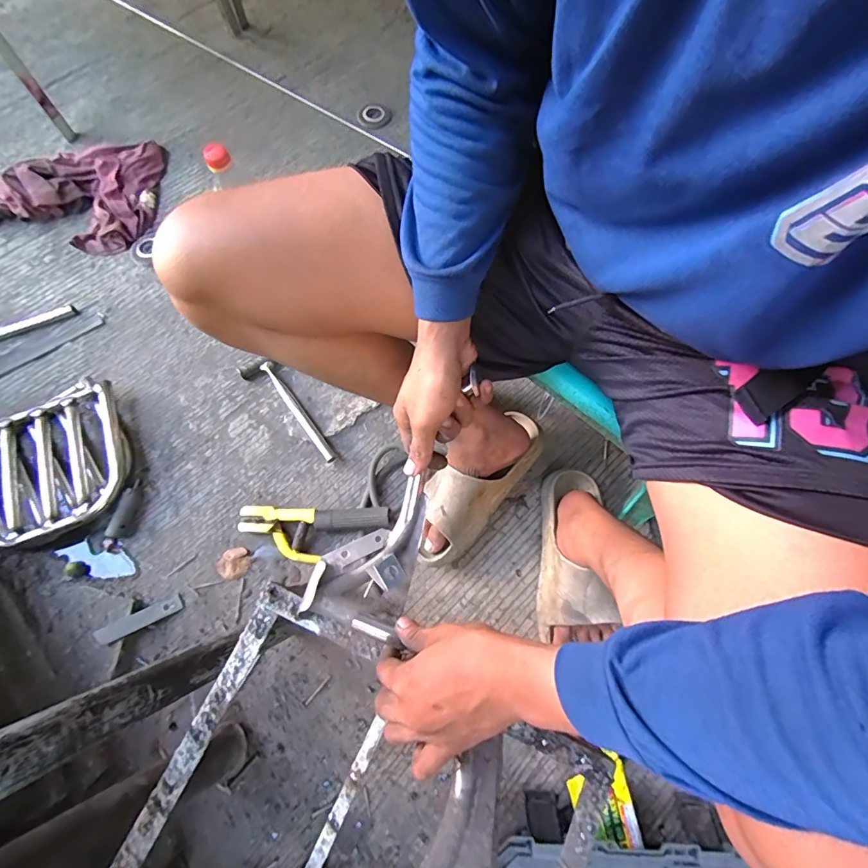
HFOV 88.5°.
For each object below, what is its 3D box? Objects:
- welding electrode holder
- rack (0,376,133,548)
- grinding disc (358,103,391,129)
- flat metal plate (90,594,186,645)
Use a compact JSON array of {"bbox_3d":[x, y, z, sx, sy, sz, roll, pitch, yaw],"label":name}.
[{"bbox_3d":[-0.199,0.165,0.735,0.249,0.039,0.090,1,71,0],"label":"welding electrode holder"},{"bbox_3d":[-0.675,0.046,0.769,0.258,0.050,0.274,-18,72,-6],"label":"rack"},{"bbox_3d":[-0.143,-0.755,1.058,0.075,0.009,0.072,0,71,0],"label":"grinding disc"},{"bbox_3d":[-0.461,0.291,0.699,0.121,0.006,0.026,-22,81,-23],"label":"flat metal plate"}]

